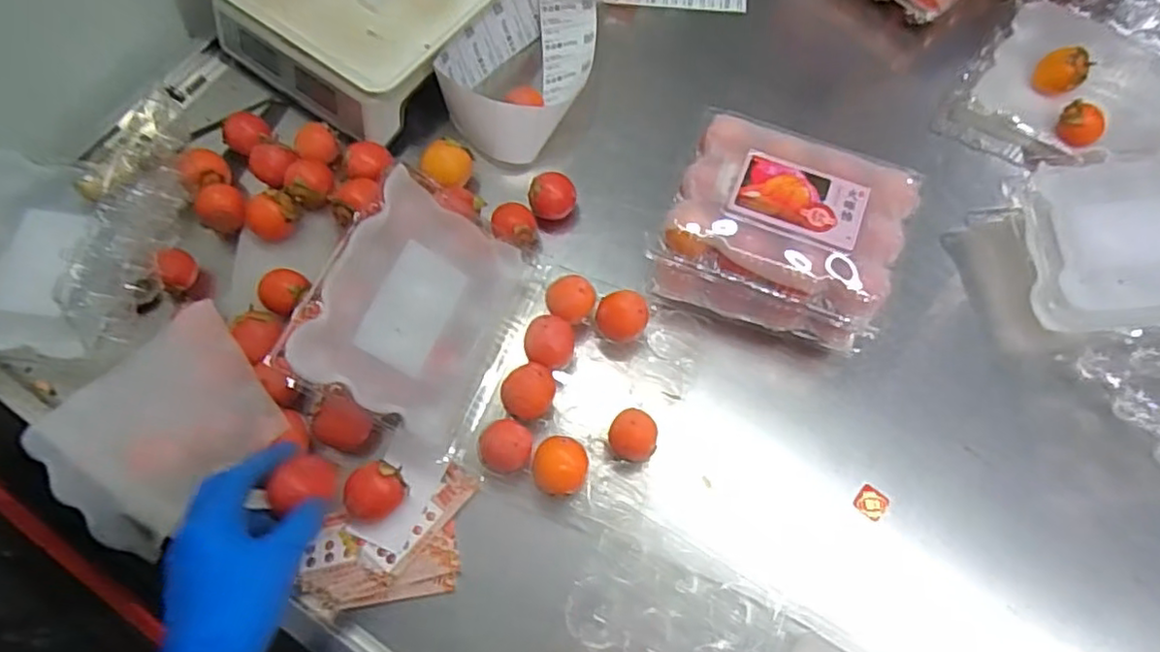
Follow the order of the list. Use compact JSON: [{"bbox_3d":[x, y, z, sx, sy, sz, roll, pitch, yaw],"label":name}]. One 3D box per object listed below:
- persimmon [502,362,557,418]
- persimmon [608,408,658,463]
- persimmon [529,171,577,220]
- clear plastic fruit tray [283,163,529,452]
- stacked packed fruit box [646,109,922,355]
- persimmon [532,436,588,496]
[{"bbox_3d":[-0.042,0.056,0.534,0.046,0.035,0.039,-27,70,-11],"label":"persimmon"},{"bbox_3d":[0.042,0.091,0.522,0.037,0.046,0.039,3,68,1],"label":"persimmon"},{"bbox_3d":[-0.026,-0.120,0.630,0.043,0.051,0.038,-10,68,-4],"label":"persimmon"},{"bbox_3d":[-0.130,-0.014,0.522,0.141,0.024,0.177,34,64,-29],"label":"clear plastic fruit tray"},{"bbox_3d":[0.170,-0.076,0.561,0.182,0.113,0.152,22,69,9],"label":"stacked packed fruit box"},{"bbox_3d":[-0.015,0.113,0.511,0.041,0.041,0.042,7,68,3],"label":"persimmon"}]

